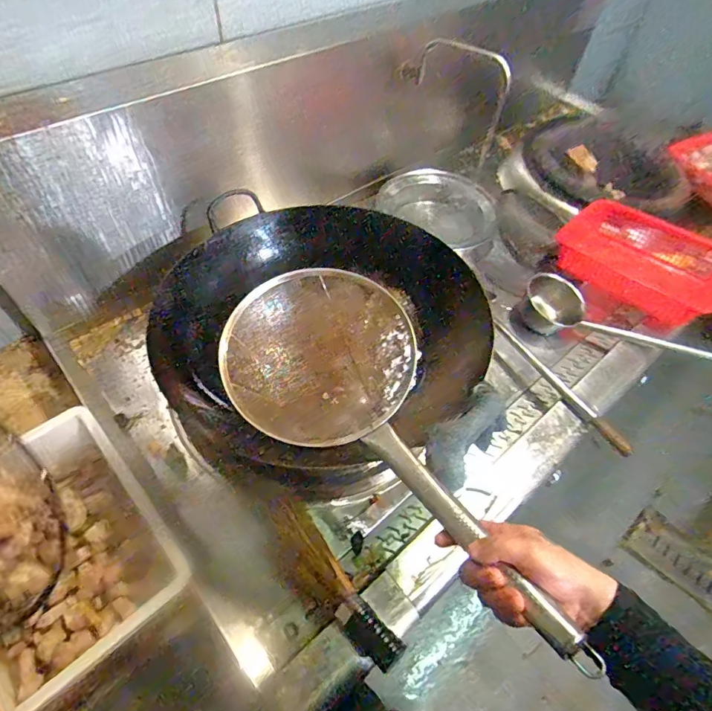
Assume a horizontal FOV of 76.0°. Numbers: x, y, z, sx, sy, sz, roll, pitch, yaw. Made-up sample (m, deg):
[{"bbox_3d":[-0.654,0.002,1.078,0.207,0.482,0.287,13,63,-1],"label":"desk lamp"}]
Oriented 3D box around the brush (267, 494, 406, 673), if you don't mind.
[{"bbox_3d":[-0.044,0.314,0.627,0.072,0.051,0.257,-33,62,-23],"label":"brush"}]

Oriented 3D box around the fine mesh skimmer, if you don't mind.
[{"bbox_3d":[0.030,0.094,0.575,0.254,0.132,0.564,-28,49,-20],"label":"fine mesh skimmer"}]

